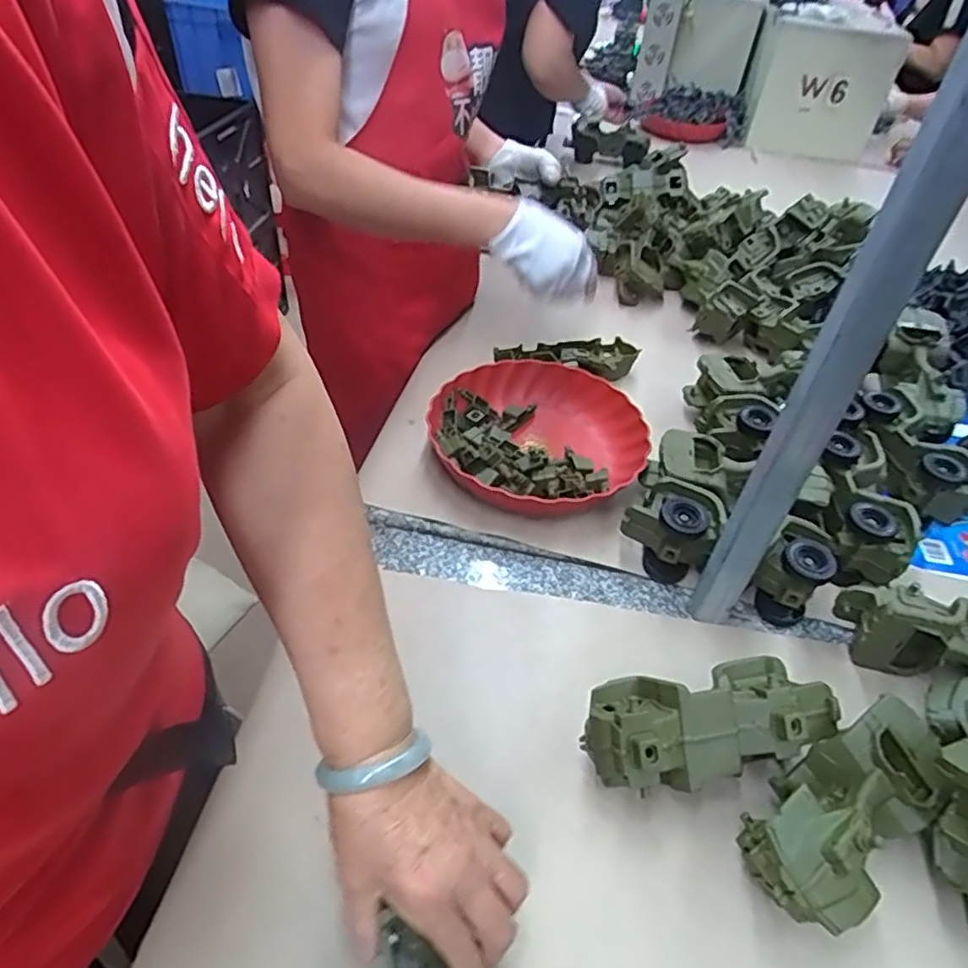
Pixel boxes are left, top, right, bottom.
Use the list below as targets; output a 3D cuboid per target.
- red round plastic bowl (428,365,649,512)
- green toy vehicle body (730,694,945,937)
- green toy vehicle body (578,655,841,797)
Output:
[{"bbox_3d":[0.058,-0.053,0.754,0.240,0.055,0.244,3,43,-3],"label":"red round plastic bowl"},{"bbox_3d":[0.252,0.230,0.464,0.175,0.077,0.081,-27,52,-30],"label":"green toy vehicle body"},{"bbox_3d":[0.170,0.182,0.503,0.188,0.079,0.077,-8,45,-14],"label":"green toy vehicle body"}]

